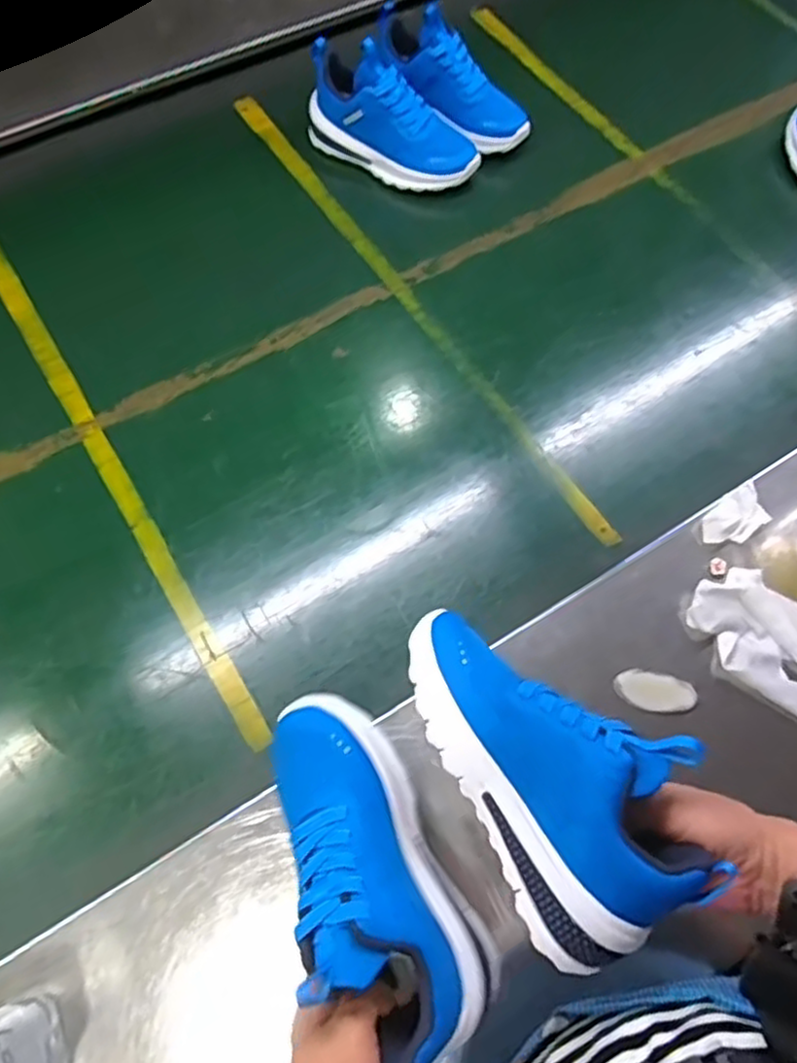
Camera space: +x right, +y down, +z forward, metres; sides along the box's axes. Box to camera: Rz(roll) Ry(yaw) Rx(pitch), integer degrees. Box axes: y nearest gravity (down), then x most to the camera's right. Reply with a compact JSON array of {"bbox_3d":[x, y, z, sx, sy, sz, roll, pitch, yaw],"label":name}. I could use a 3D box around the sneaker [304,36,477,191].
[{"bbox_3d":[-0.005,-0.444,0.749,0.191,0.094,0.074,34,71,13],"label":"sneaker"}]

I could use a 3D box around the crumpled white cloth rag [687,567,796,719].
[{"bbox_3d":[0.305,0.091,0.548,0.079,0.016,0.148,-42,74,-16],"label":"crumpled white cloth rag"}]

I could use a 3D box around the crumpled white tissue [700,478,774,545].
[{"bbox_3d":[0.290,-0.012,0.600,0.062,0.018,0.038,-36,72,-14],"label":"crumpled white tissue"}]

